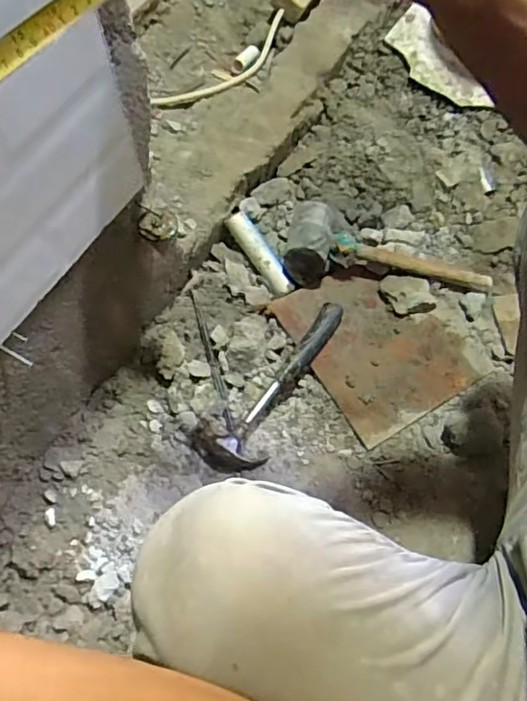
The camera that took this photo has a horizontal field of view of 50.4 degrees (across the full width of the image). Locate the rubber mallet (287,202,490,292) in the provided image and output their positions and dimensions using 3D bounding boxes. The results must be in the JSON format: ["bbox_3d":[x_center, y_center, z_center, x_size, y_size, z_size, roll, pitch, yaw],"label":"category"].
[{"bbox_3d":[0.181,-0.139,0.831,0.308,0.076,0.100,9,67,-13],"label":"rubber mallet"}]

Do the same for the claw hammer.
[{"bbox_3d":[0.031,0.047,0.724,0.089,0.044,0.280,42,73,14],"label":"claw hammer"}]

